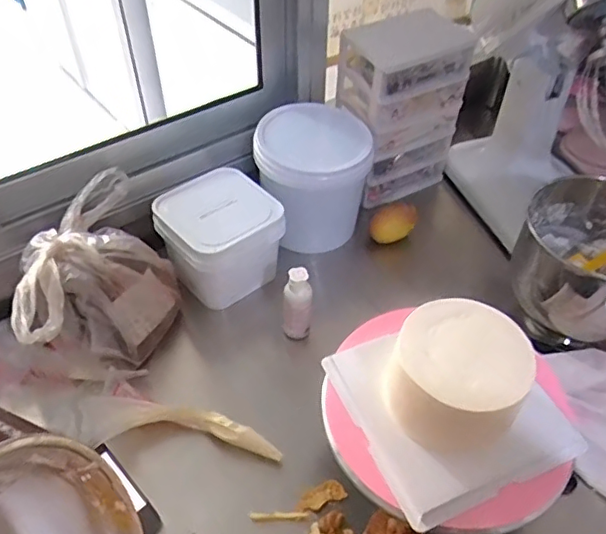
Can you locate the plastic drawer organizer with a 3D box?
[{"bbox_3d":[0.169,-0.311,1.104,0.204,0.310,0.173,-24,51,-22],"label":"plastic drawer organizer"}]

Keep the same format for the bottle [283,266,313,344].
[{"bbox_3d":[-0.009,0.058,0.877,0.043,0.136,0.033,0,46,-1],"label":"bottle"}]

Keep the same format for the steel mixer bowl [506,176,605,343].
[{"bbox_3d":[0.438,-0.002,0.884,0.222,0.203,0.209,0,46,0],"label":"steel mixer bowl"}]

